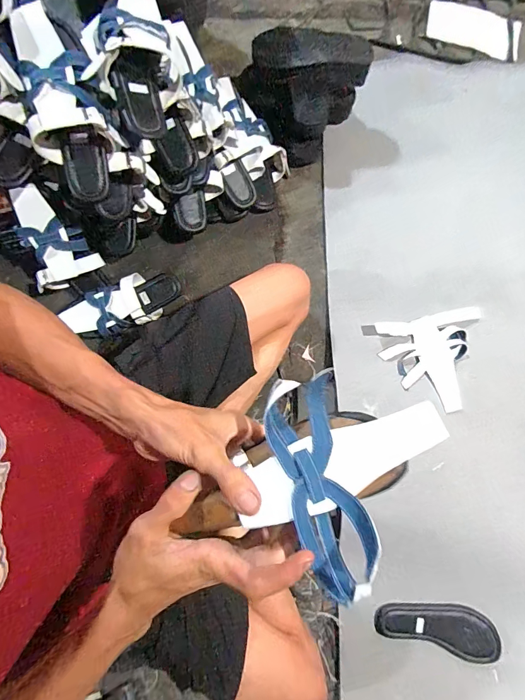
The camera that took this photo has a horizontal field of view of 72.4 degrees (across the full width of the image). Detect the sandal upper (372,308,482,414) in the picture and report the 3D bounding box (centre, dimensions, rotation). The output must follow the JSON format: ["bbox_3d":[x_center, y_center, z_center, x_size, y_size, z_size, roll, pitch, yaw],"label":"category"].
[{"bbox_3d":[0.358,0.022,0.731,0.215,0.029,0.195,-9,82,-5],"label":"sandal upper"}]

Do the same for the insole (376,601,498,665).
[{"bbox_3d":[0.322,0.509,0.659,0.220,0.014,0.083,15,80,-1],"label":"insole"}]

